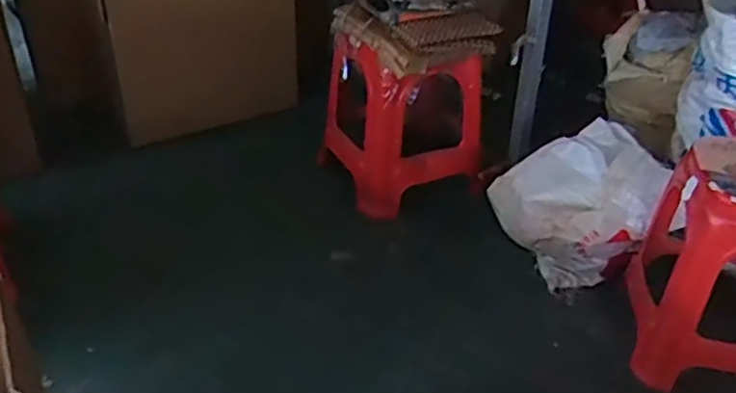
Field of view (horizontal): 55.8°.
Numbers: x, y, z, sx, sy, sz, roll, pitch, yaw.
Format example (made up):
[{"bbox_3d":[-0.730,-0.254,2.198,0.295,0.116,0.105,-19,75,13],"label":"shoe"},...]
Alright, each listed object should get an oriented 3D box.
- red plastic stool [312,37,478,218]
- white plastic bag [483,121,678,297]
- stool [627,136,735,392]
[{"bbox_3d":[0.093,-0.210,1.842,0.360,0.377,0.329,-15,37,-24],"label":"red plastic stool"},{"bbox_3d":[0.504,0.017,1.692,0.321,0.284,0.295,-19,39,-28],"label":"white plastic bag"},{"bbox_3d":[0.763,0.143,1.435,0.363,0.423,0.362,10,34,11],"label":"stool"}]

